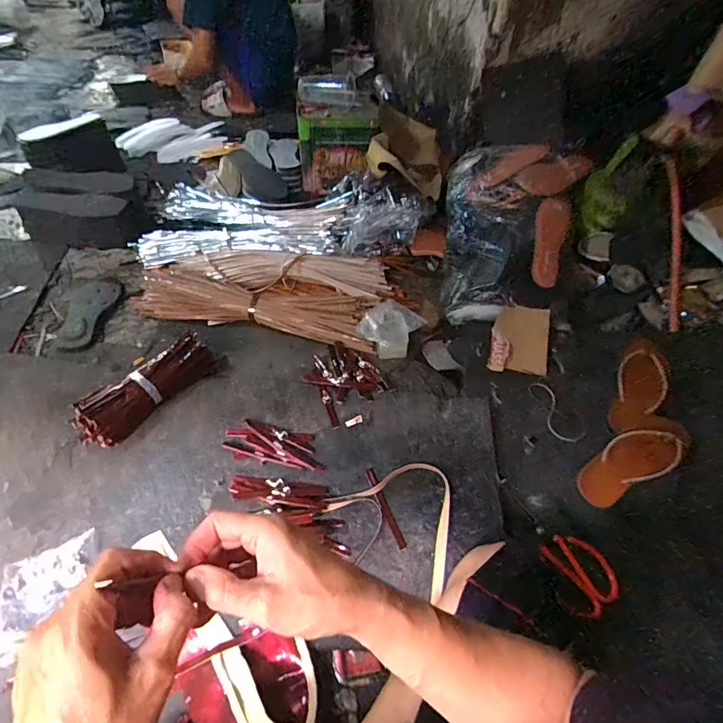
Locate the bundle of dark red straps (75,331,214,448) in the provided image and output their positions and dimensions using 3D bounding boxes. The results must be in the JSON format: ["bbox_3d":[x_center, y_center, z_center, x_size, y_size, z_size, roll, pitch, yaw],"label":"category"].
[{"bbox_3d":[-0.392,0.047,0.793,0.081,0.085,0.257,34,56,22],"label":"bundle of dark red straps"}]

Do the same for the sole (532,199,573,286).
[{"bbox_3d":[0.433,-0.276,1.010,0.030,0.195,0.075,-21,34,-37],"label":"sole"}]

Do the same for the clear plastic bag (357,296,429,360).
[{"bbox_3d":[0.063,-0.078,0.961,0.126,0.032,0.130,32,55,20],"label":"clear plastic bag"}]

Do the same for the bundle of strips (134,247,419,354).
[{"bbox_3d":[-0.209,-0.163,1.006,0.594,0.070,0.230,6,50,0],"label":"bundle of strips"}]

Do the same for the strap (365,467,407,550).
[{"bbox_3d":[0.039,0.237,0.712,0.016,0.006,0.141,-15,53,-17],"label":"strap"}]

